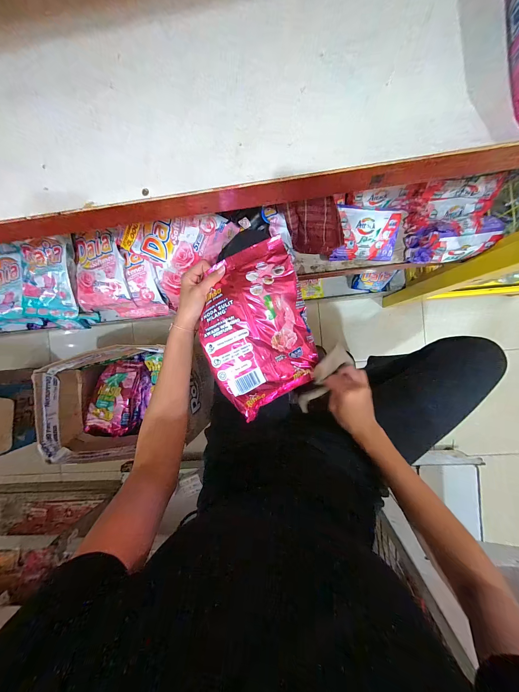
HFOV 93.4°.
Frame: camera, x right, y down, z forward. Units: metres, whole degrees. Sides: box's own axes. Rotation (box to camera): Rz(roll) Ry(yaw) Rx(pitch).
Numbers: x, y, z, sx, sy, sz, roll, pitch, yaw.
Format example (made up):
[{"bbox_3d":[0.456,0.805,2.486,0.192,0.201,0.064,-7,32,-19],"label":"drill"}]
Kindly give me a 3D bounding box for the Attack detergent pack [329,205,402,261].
[{"bbox_3d":[0.230,-0.240,0.530,0.129,0.017,0.105,3,112,2],"label":"Attack detergent pack"}]

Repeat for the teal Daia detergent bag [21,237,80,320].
[{"bbox_3d":[-0.528,-0.164,0.603,0.146,0.058,0.177,2,91,5],"label":"teal Daia detergent bag"}]

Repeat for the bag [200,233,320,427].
[{"bbox_3d":[-0.004,-0.028,0.405,0.166,0.069,0.250,-17,89,5],"label":"bag"}]

